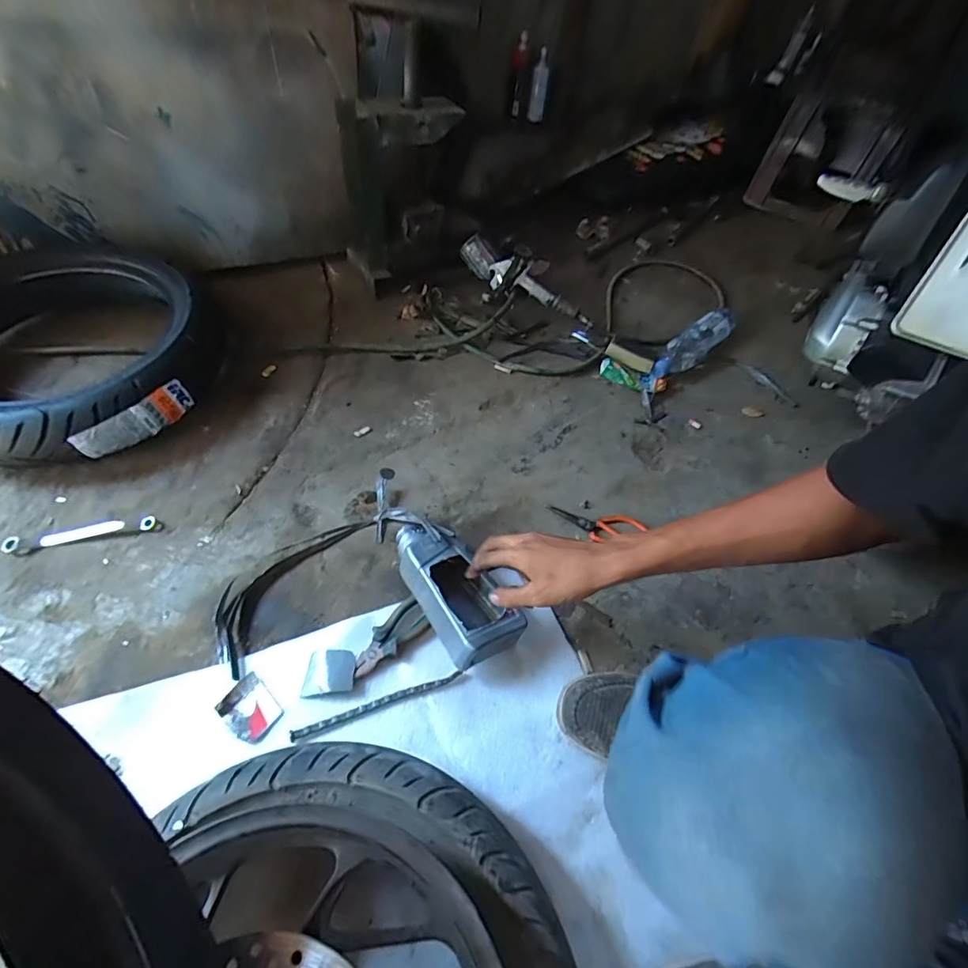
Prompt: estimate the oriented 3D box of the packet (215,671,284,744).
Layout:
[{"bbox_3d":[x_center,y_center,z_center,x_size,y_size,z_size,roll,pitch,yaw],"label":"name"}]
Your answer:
[{"bbox_3d":[-0.286,0.275,0.578,0.074,0.007,0.054,36,57,21],"label":"packet"}]

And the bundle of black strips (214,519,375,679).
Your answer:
[{"bbox_3d":[-0.278,0.131,0.684,0.094,0.014,0.272,30,55,17],"label":"bundle of black strips"}]

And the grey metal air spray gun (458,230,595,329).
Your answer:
[{"bbox_3d":[0.090,-0.453,1.083,0.337,0.106,0.087,34,56,20],"label":"grey metal air spray gun"}]

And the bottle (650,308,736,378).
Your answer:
[{"bbox_3d":[0.445,-0.297,1.017,0.226,0.039,0.067,-38,62,-5],"label":"bottle"}]

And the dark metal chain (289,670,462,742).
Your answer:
[{"bbox_3d":[-0.130,0.275,0.591,0.212,0.006,0.012,-14,55,-16],"label":"dark metal chain"}]

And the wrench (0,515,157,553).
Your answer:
[{"bbox_3d":[-0.593,0.071,0.695,0.194,0.013,0.027,-9,53,-13],"label":"wrench"}]

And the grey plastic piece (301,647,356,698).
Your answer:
[{"bbox_3d":[-0.197,0.239,0.605,0.061,0.014,0.058,2,52,-5],"label":"grey plastic piece"}]

